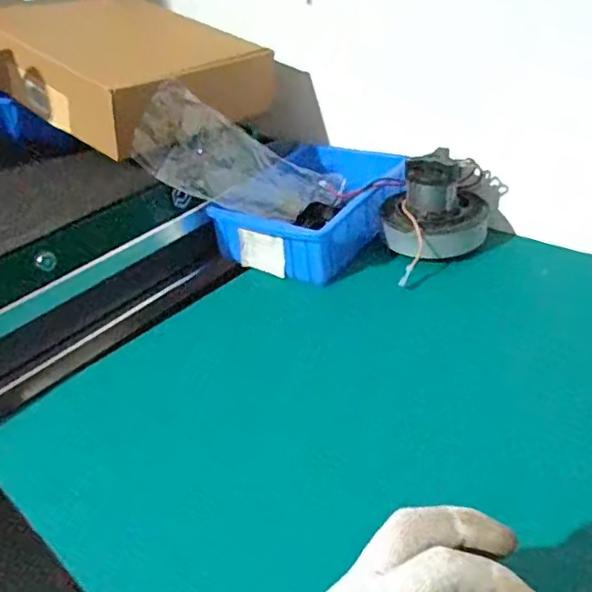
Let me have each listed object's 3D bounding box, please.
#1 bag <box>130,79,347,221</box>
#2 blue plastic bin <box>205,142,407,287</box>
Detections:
[{"bbox_3d":[-0.065,-0.163,0.732,0.270,0.101,0.058,15,16,-37],"label":"bag"},{"bbox_3d":[0.034,-0.121,0.764,0.159,0.089,0.250,18,40,34],"label":"blue plastic bin"}]

